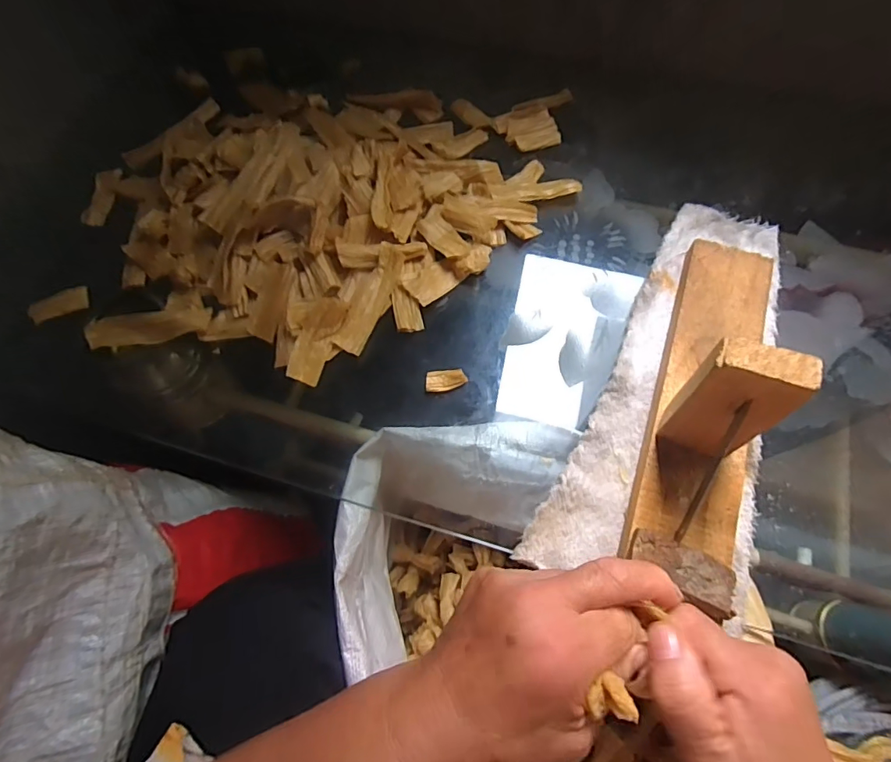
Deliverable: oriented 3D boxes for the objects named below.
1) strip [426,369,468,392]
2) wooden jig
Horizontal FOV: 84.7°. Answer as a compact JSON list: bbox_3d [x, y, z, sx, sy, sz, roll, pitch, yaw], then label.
[{"bbox_3d":[0.001,0.000,0.360,0.030,0.007,0.016,-7,65,-1],"label":"strip"},{"bbox_3d":[0.174,-0.004,0.292,0.058,0.125,0.257,19,68,10],"label":"wooden jig"}]

